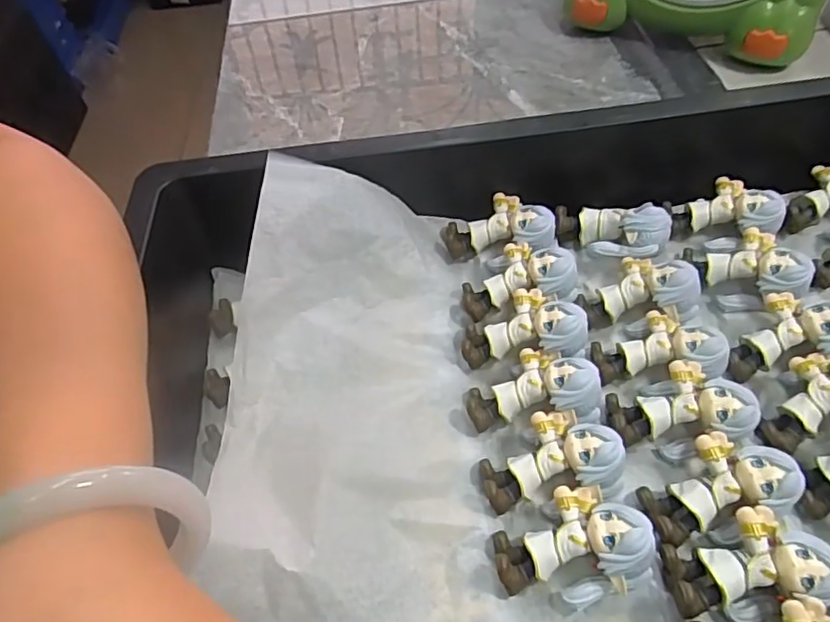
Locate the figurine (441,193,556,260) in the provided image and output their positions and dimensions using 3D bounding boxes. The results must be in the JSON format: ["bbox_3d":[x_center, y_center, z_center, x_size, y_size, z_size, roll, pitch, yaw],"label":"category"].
[{"bbox_3d":[0.048,-0.049,0.343,0.067,0.021,0.036,-9,52,20],"label":"figurine"}]

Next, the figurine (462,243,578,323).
[{"bbox_3d":[0.055,-0.022,0.319,0.060,0.030,0.041,-6,54,1],"label":"figurine"}]

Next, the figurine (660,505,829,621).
[{"bbox_3d":[0.128,0.100,0.226,0.058,0.026,0.035,-11,54,-2],"label":"figurine"}]

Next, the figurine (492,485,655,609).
[{"bbox_3d":[0.062,0.096,0.234,0.059,0.026,0.041,-17,54,-7],"label":"figurine"}]

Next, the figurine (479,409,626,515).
[{"bbox_3d":[0.059,0.065,0.258,0.059,0.023,0.039,-8,54,0],"label":"figurine"}]

